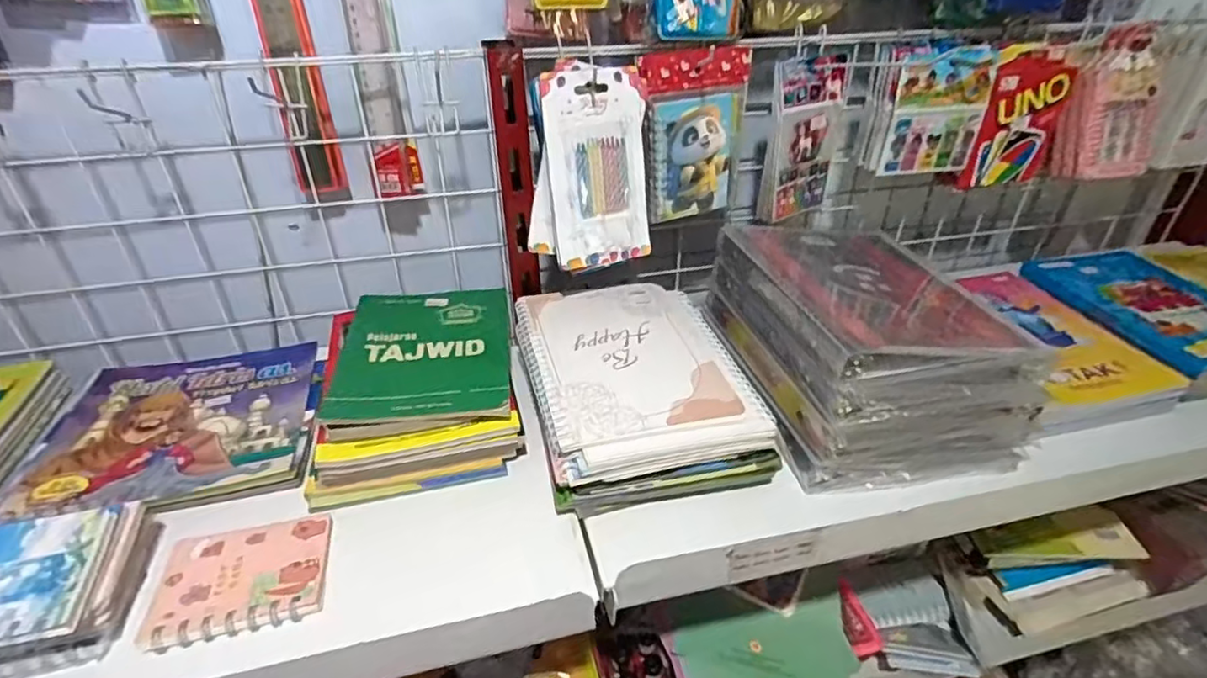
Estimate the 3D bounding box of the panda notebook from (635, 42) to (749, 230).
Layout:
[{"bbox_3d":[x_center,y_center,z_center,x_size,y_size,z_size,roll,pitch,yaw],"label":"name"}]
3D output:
[{"bbox_3d":[0.084,-0.183,0.563,0.102,0.145,0.012,-16,32,-16],"label":"panda notebook"}]

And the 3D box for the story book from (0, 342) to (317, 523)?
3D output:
[{"bbox_3d":[-0.355,0.069,0.526,0.208,0.010,0.207,-9,34,-13],"label":"story book"}]

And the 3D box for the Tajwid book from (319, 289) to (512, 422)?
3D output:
[{"bbox_3d":[-0.149,0.007,0.523,0.135,0.012,0.184,-6,33,-8],"label":"Tajwid book"}]

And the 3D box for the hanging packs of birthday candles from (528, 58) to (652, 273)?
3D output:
[{"bbox_3d":[-0.008,-0.143,0.522,0.099,0.161,0.018,-6,20,-22],"label":"hanging packs of birthday candles"}]

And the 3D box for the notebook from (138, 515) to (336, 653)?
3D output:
[{"bbox_3d":[-0.235,0.155,0.406,0.100,0.011,0.080,-9,34,-13],"label":"notebook"}]

